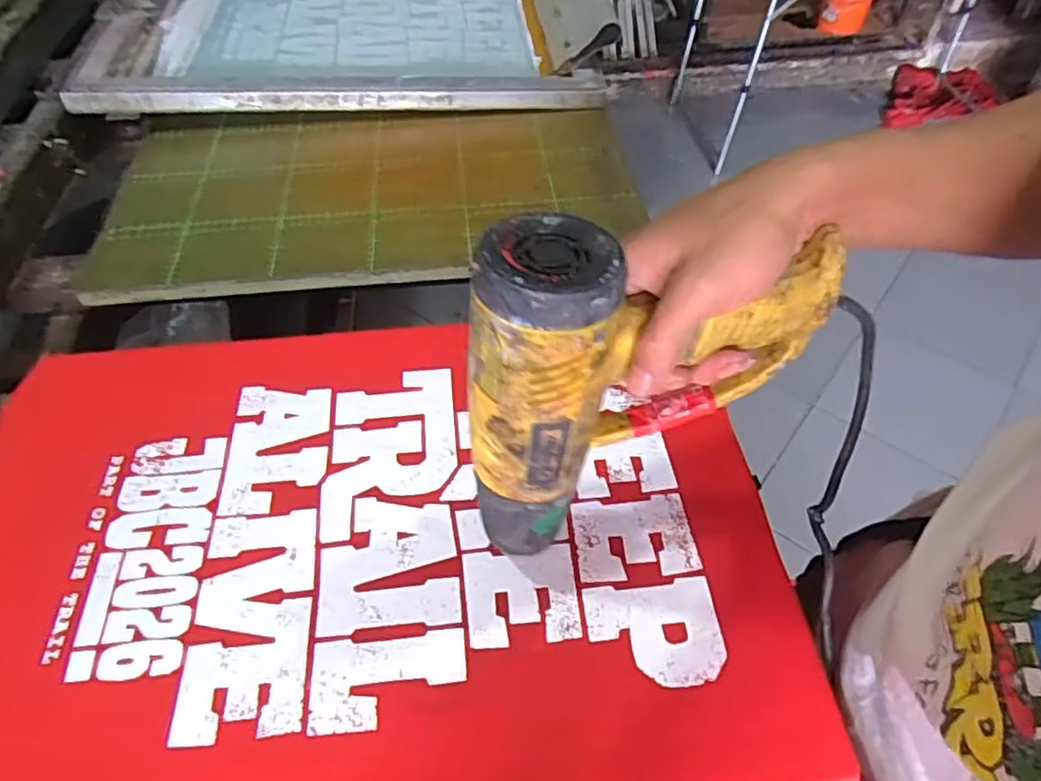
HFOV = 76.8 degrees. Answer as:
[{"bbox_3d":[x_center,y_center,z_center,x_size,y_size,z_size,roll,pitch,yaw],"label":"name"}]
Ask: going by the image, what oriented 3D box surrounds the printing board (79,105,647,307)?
[{"bbox_3d":[-0.167,-0.241,0.775,0.593,0.031,0.311,-5,51,-4],"label":"printing board"}]

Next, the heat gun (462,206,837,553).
[{"bbox_3d":[0.060,-0.010,0.373,0.186,0.192,0.069,-18,53,-14],"label":"heat gun"}]

